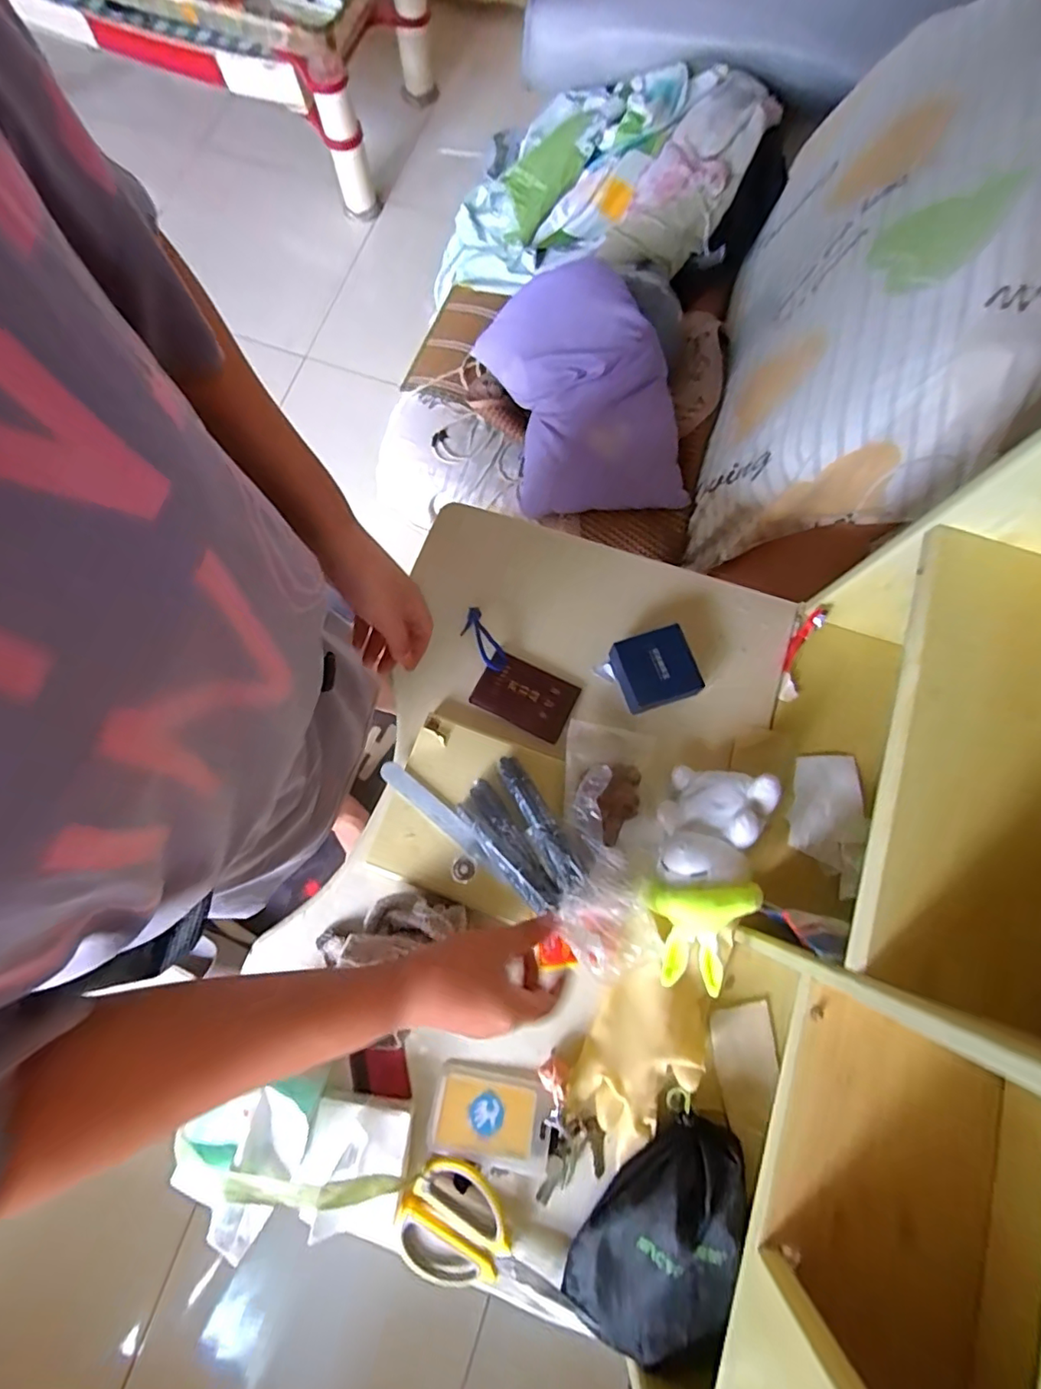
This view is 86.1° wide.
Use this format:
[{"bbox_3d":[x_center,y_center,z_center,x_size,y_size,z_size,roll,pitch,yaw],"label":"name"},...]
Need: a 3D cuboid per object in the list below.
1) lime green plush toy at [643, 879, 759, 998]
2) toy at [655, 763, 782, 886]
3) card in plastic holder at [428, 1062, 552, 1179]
[{"bbox_3d":[0.160,0.216,0.503,0.099,0.069,0.103,4,78,-1],"label":"lime green plush toy"},{"bbox_3d":[0.179,0.127,0.535,0.082,0.069,0.126,26,78,4],"label":"toy"},{"bbox_3d":[-0.026,0.394,0.521,0.108,0.005,0.073,10,64,3],"label":"card in plastic holder"}]

